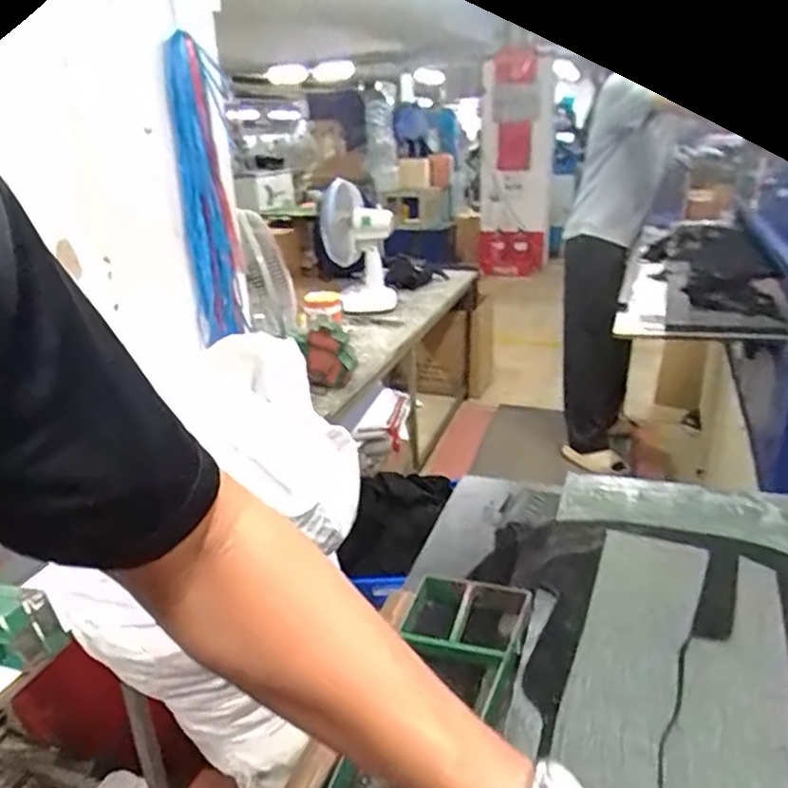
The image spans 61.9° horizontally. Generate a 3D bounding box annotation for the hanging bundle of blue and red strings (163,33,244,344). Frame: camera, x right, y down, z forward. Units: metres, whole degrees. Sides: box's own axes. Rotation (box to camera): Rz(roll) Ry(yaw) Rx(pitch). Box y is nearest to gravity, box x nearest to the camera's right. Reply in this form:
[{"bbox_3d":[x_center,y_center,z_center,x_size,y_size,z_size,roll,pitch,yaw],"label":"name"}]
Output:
[{"bbox_3d":[-0.392,-0.409,1.394,0.140,0.598,0.072,-11,16,-28],"label":"hanging bundle of blue and red strings"}]

